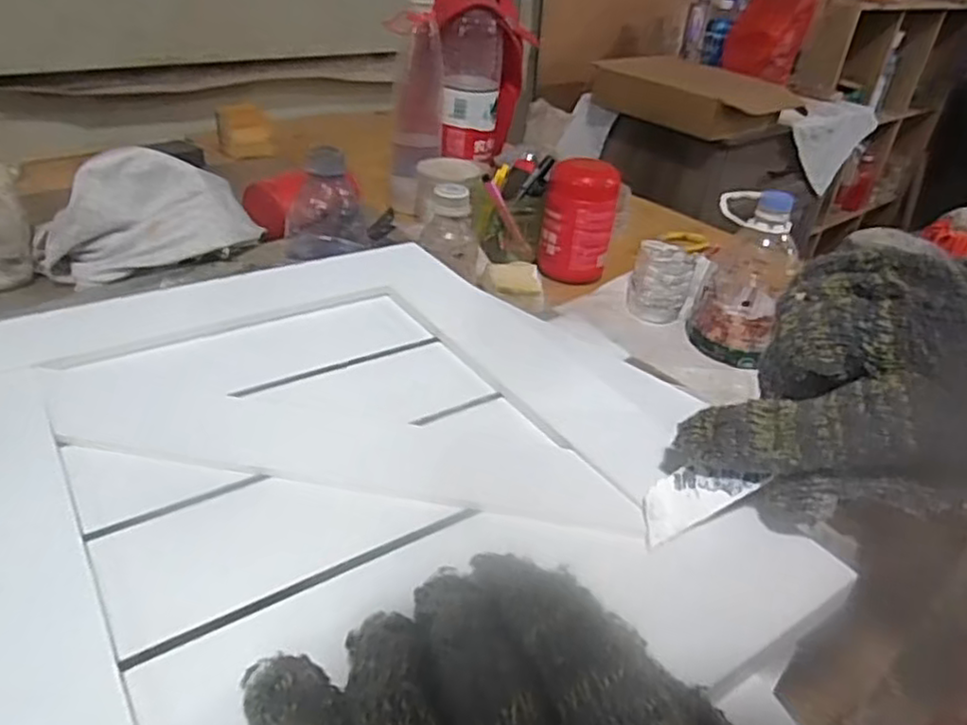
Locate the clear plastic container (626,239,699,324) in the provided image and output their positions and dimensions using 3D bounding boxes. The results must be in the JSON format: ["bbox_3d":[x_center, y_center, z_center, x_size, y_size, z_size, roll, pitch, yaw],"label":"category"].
[{"bbox_3d":[0.198,-0.091,0.772,0.064,0.071,0.063,13,35,11],"label":"clear plastic container"}]

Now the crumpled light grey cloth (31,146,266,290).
[{"bbox_3d":[-0.335,-0.145,0.688,0.199,0.095,0.116,-17,40,-30],"label":"crumpled light grey cloth"}]

